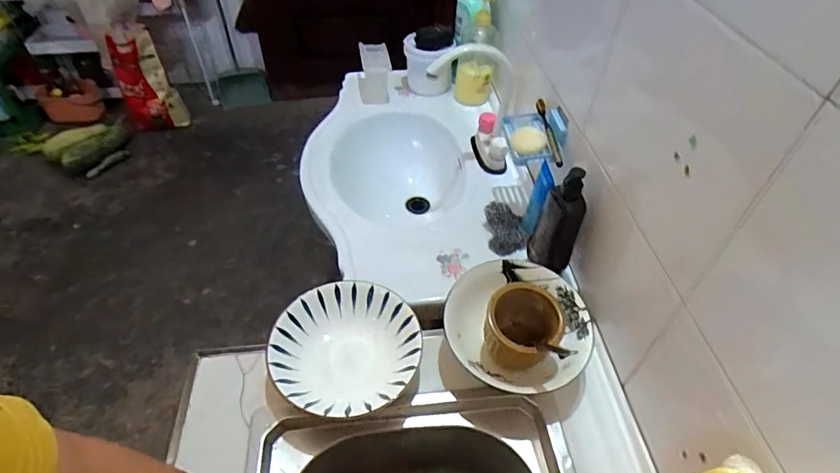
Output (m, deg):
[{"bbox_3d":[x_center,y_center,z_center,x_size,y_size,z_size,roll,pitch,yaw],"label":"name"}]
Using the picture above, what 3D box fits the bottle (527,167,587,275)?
[{"bbox_3d":[0.218,-0.018,0.760,0.069,0.190,0.047,18,49,15],"label":"bottle"}]

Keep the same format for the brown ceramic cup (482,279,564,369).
[{"bbox_3d":[0.134,0.126,0.641,0.095,0.099,0.087,18,49,15],"label":"brown ceramic cup"}]

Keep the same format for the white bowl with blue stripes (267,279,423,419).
[{"bbox_3d":[-0.100,0.158,0.665,0.197,0.045,0.193,1,46,-1],"label":"white bowl with blue stripes"}]

